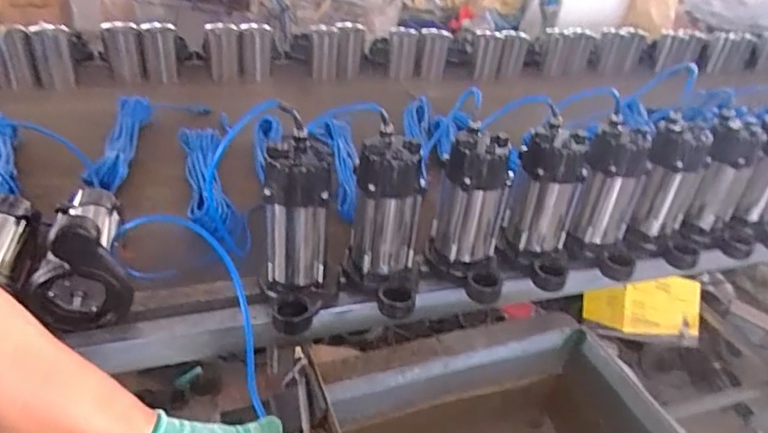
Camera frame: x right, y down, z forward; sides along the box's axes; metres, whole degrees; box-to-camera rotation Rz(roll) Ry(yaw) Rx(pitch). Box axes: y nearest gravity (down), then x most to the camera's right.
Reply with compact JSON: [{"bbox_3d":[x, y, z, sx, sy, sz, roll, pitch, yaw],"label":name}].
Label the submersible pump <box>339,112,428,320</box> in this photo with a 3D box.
[{"bbox_3d":[0.002,0.009,0.817,0.112,0.236,0.185,5,33,-3],"label":"submersible pump"}]

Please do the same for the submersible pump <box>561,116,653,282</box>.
[{"bbox_3d":[0.399,-0.024,0.937,0.133,0.233,0.108,23,36,22],"label":"submersible pump"}]

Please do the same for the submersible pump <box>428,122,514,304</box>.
[{"bbox_3d":[0.139,-0.003,0.845,0.121,0.227,0.137,11,33,6],"label":"submersible pump"}]

